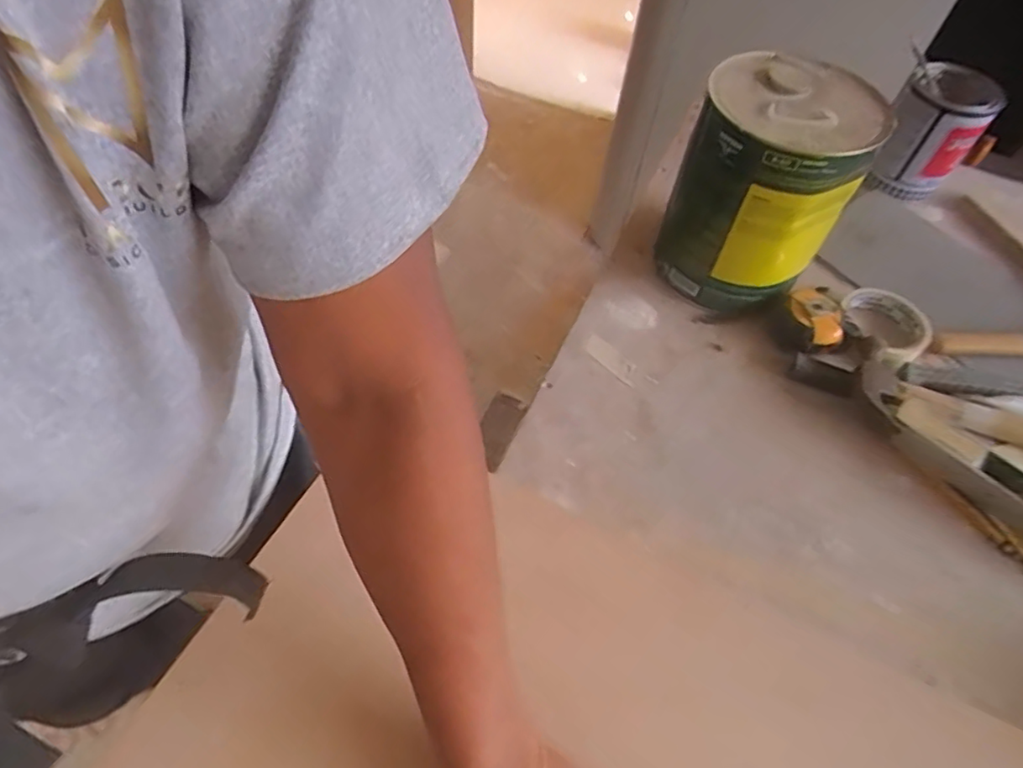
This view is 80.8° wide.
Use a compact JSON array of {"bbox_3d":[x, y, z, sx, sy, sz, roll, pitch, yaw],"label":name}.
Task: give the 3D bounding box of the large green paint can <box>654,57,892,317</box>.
[{"bbox_3d":[0.256,-0.197,0.632,0.164,0.212,0.164,29,58,16],"label":"large green paint can"}]

